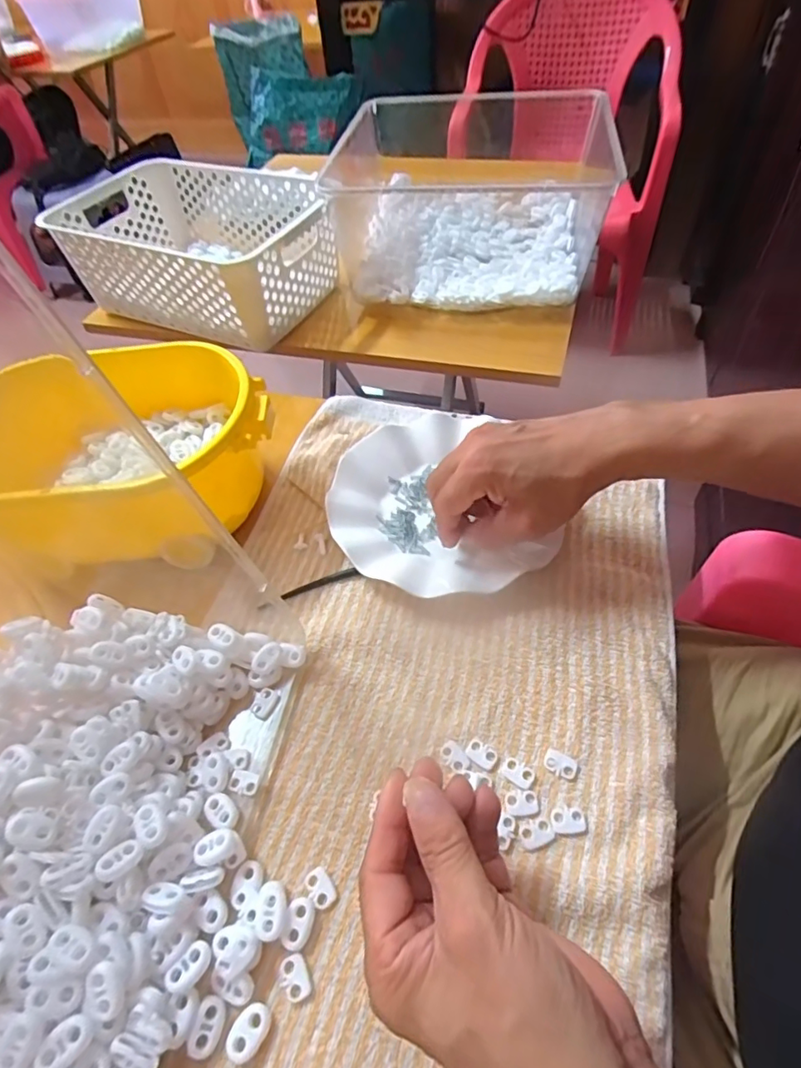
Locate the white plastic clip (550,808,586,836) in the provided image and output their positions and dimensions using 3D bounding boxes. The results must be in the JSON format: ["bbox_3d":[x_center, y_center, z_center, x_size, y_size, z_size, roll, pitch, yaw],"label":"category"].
[{"bbox_3d":[0.093,0.159,0.301,0.019,0.004,0.013,-3,52,3],"label":"white plastic clip"}]

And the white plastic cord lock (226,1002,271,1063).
[{"bbox_3d":[-0.071,0.234,0.256,0.015,0.006,0.022,27,59,24],"label":"white plastic cord lock"}]

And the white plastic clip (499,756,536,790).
[{"bbox_3d":[0.069,0.139,0.318,0.019,0.004,0.012,25,58,23],"label":"white plastic clip"}]

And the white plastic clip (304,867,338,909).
[{"bbox_3d":[-0.043,0.189,0.290,0.012,0.004,0.019,-28,54,-16],"label":"white plastic clip"}]

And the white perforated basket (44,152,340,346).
[{"bbox_3d":[-0.230,-0.343,0.656,0.319,0.106,0.209,20,56,20],"label":"white perforated basket"}]

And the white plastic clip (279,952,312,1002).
[{"bbox_3d":[-0.052,0.219,0.268,0.013,0.004,0.019,-22,53,-11],"label":"white plastic clip"}]

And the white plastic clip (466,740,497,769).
[{"bbox_3d":[0.049,0.132,0.326,0.018,0.004,0.013,24,58,22],"label":"white plastic clip"}]

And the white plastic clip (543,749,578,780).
[{"bbox_3d":[0.094,0.135,0.320,0.018,0.004,0.013,24,58,22],"label":"white plastic clip"}]

